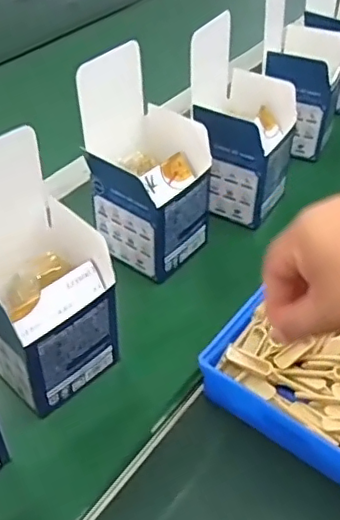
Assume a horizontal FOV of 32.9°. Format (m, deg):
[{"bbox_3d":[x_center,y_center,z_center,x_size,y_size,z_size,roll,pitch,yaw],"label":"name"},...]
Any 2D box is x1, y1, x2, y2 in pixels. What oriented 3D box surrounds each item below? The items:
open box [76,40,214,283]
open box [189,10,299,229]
[{"bbox_3d":[-0.019,-0.082,0.517,0.093,0.175,0.098,26,48,23],"label":"open box"},{"bbox_3d":[0.073,-0.134,0.574,0.093,0.164,0.092,23,48,21],"label":"open box"}]

